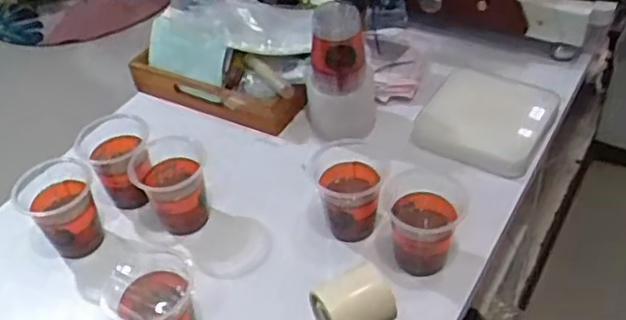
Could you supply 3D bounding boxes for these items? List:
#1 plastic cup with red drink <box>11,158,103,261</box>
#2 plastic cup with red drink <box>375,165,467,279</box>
[{"bbox_3d":[-0.302,0.059,0.792,0.089,0.084,0.085,-3,44,2],"label":"plastic cup with red drink"},{"bbox_3d":[0.117,0.076,0.737,0.094,0.089,0.080,8,45,13],"label":"plastic cup with red drink"}]

